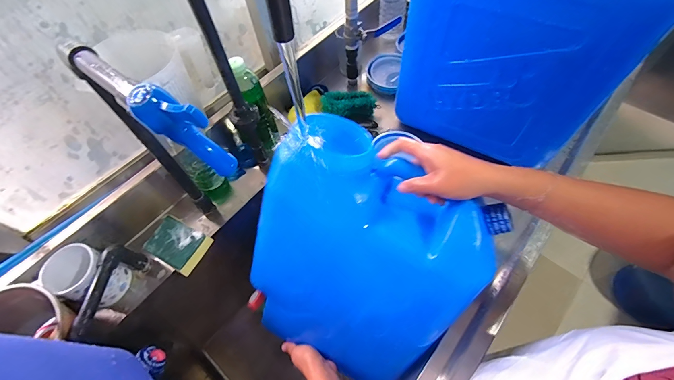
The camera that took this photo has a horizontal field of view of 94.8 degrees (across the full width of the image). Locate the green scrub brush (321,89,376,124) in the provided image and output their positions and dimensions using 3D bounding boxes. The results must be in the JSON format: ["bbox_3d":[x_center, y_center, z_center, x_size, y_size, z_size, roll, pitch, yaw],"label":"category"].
[{"bbox_3d":[0.026,-0.197,0.714,0.117,0.034,0.073,11,60,11],"label":"green scrub brush"}]

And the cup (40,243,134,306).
[{"bbox_3d":[-0.414,0.144,0.517,0.070,0.100,0.077,-2,58,3],"label":"cup"}]

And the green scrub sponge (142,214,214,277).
[{"bbox_3d":[-0.292,0.098,0.569,0.101,0.027,0.075,23,63,18],"label":"green scrub sponge"}]

